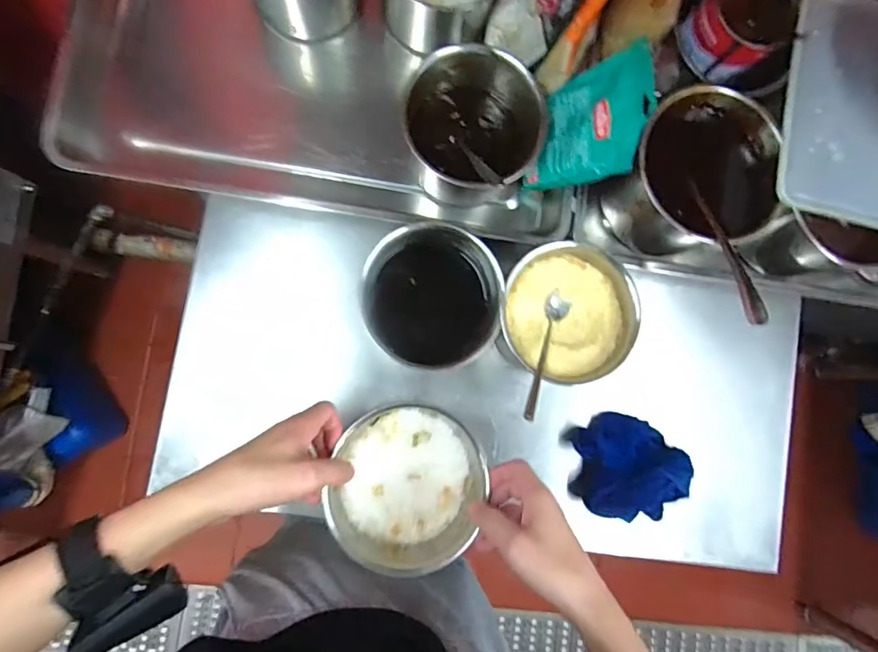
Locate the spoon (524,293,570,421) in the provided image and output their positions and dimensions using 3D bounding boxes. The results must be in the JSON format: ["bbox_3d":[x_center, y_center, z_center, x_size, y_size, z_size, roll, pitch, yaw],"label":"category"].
[{"bbox_3d":[0.118,0.029,0.549,0.030,0.028,0.172,29,48,-3],"label":"spoon"}]

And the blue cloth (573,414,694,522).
[{"bbox_3d":[0.238,0.178,0.612,0.142,0.041,0.121,18,83,-5],"label":"blue cloth"}]

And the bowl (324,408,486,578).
[{"bbox_3d":[-0.032,0.158,0.496,0.145,0.077,0.147,1,85,-7],"label":"bowl"}]

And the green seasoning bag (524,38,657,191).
[{"bbox_3d":[0.167,-0.229,0.560,0.012,0.147,0.127,-1,92,-47],"label":"green seasoning bag"}]

